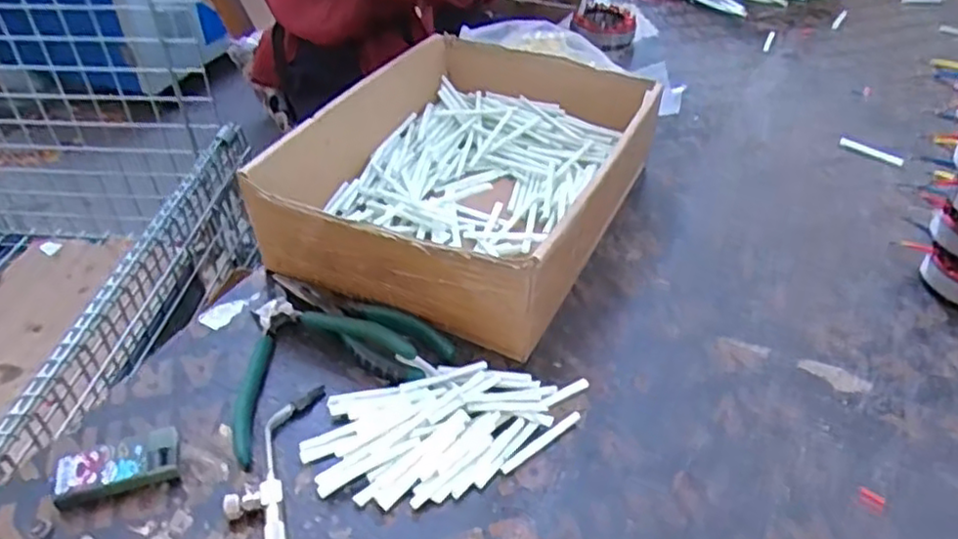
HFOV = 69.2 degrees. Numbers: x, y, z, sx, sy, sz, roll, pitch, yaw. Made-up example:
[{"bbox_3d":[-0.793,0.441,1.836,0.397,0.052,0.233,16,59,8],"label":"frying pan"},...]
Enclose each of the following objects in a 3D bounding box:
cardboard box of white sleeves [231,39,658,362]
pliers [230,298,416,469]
[{"bbox_3d":[-0.002,-0.081,0.603,0.236,0.098,0.326,18,42,21],"label":"cardboard box of white sleeves"},{"bbox_3d":[-0.124,0.057,0.474,0.121,0.030,0.119,-22,44,-25],"label":"pliers"}]

